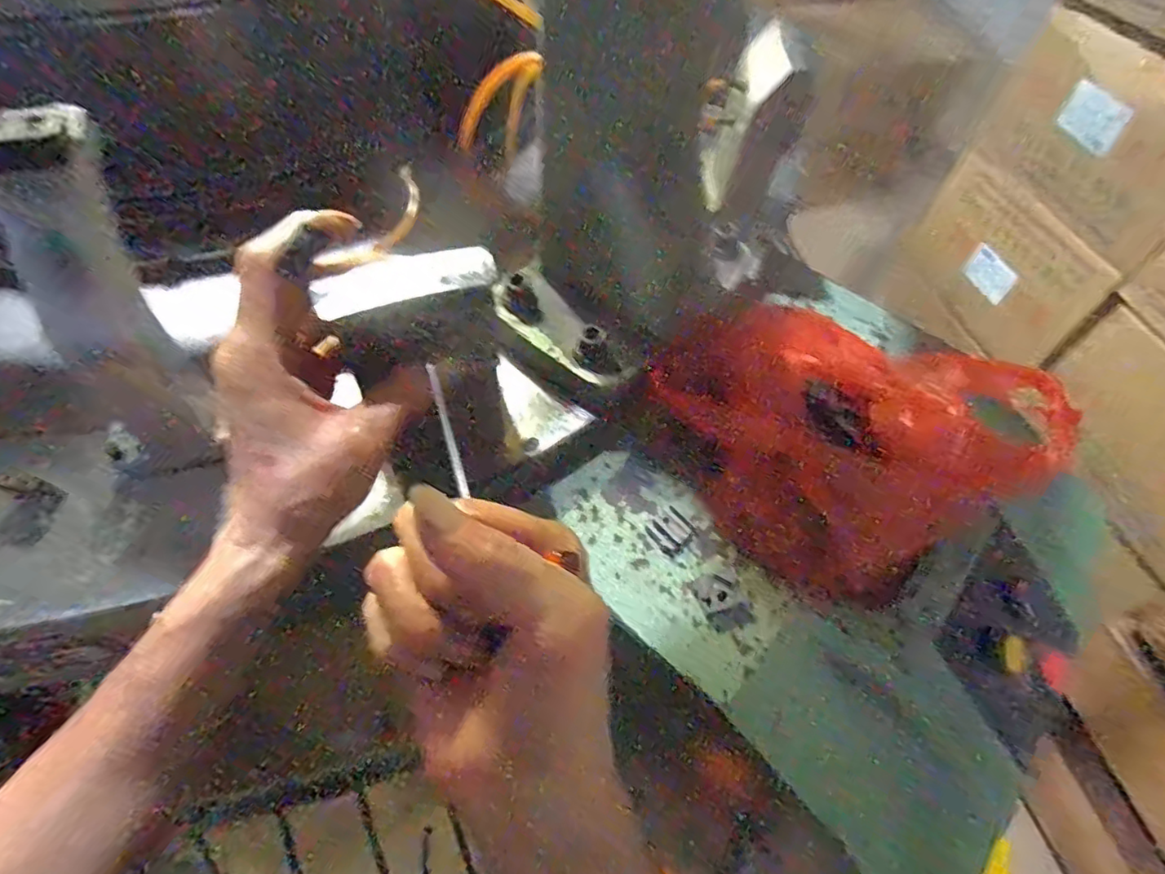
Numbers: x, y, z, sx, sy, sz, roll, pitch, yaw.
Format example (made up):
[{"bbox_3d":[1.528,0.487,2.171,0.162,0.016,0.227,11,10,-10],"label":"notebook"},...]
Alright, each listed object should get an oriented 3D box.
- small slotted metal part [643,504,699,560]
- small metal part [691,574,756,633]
[{"bbox_3d":[0.056,0.060,0.373,0.025,0.007,0.025,-33,66,-22],"label":"small slotted metal part"},{"bbox_3d":[0.083,0.098,0.352,0.026,0.006,0.033,-20,61,-16],"label":"small metal part"}]

